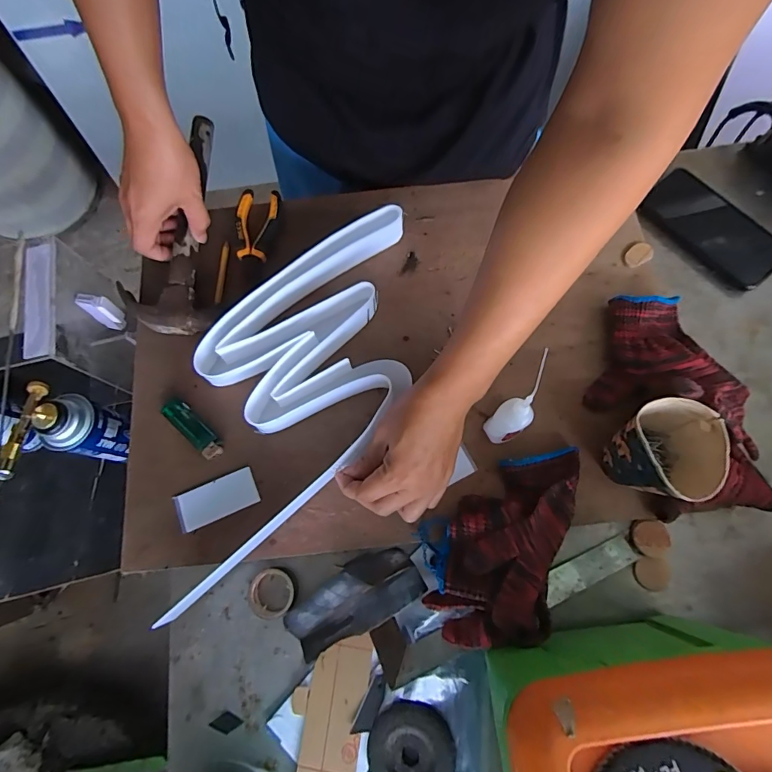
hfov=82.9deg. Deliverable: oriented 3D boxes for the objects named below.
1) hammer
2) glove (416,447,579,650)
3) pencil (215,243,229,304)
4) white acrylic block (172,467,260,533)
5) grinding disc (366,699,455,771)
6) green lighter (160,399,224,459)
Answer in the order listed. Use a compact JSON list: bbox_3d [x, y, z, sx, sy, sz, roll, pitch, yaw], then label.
[{"bbox_3d":[-0.241,-0.198,0.522,0.109,0.026,0.286,2,72,2],"label":"hammer"},{"bbox_3d":[0.121,0.142,0.400,0.199,0.060,0.118,-34,77,-8],"label":"glove"},{"bbox_3d":[-0.195,-0.134,0.517,0.008,0.006,0.083,1,75,2],"label":"pencil"},{"bbox_3d":[-0.174,0.115,0.446,0.081,0.004,0.039,-23,75,-5],"label":"white acrylic block"},{"bbox_3d":[0.021,0.322,0.384,0.073,0.016,0.076,0,75,1],"label":"grinding disc"},{"bbox_3d":[-0.206,0.045,0.465,0.083,0.012,0.025,42,79,11],"label":"green lighter"}]

